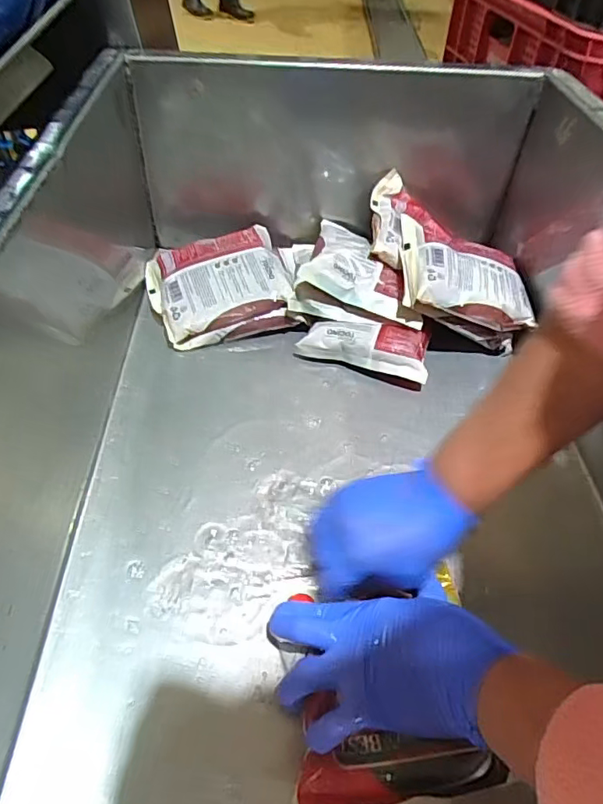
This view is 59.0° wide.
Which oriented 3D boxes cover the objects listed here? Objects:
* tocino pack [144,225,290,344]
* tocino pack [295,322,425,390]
[{"bbox_3d":[-0.098,-0.146,0.632,0.158,0.027,0.127,-21,67,-8],"label":"tocino pack"},{"bbox_3d":[0.070,-0.060,0.597,0.144,0.044,0.056,16,48,8],"label":"tocino pack"}]

